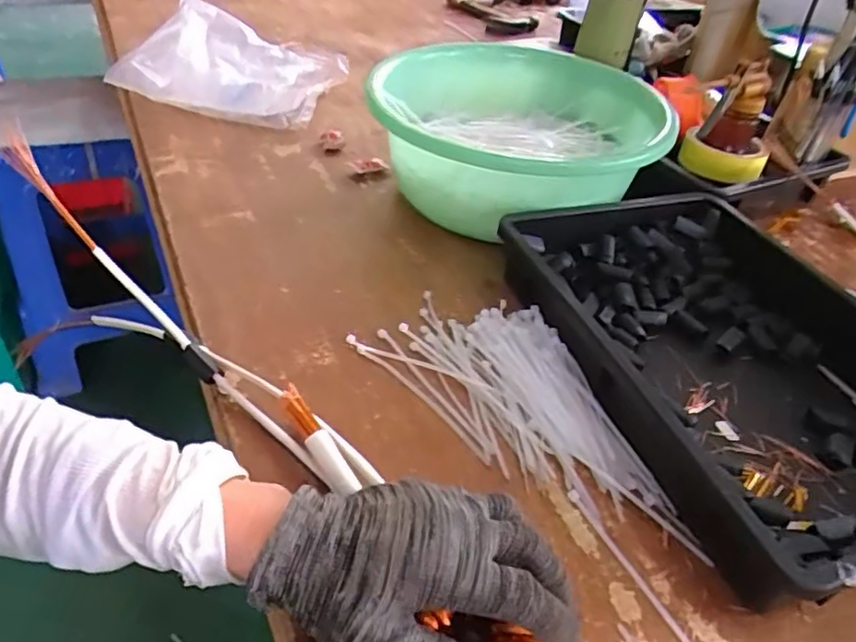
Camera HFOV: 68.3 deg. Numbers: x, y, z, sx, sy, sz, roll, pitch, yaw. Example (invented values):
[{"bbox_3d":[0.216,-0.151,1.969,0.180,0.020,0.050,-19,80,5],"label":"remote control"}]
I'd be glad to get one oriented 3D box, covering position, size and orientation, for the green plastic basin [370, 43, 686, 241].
[{"bbox_3d":[0.089,-0.190,0.691,0.294,0.120,0.310,4,39,-3],"label":"green plastic basin"}]

